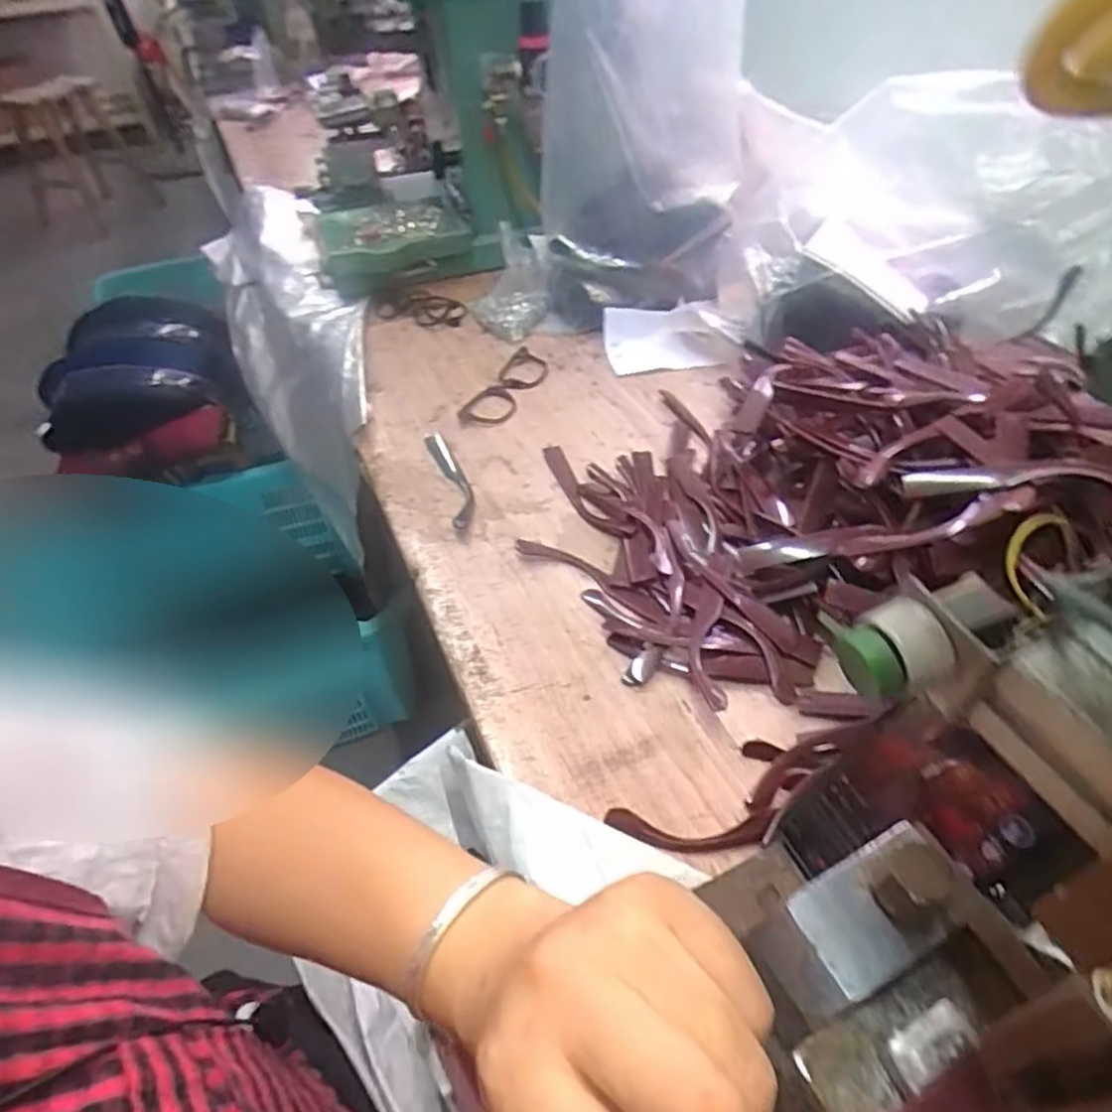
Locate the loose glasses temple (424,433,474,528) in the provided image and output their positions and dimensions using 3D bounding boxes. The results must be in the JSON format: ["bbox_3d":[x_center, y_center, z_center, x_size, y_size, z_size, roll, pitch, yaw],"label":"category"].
[{"bbox_3d":[-0.099,-0.076,0.649,0.025,0.005,0.141,-16,48,-12],"label":"loose glasses temple"}]

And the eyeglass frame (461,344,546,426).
[{"bbox_3d":[-0.053,-0.183,0.744,0.051,0.010,0.142,20,51,20],"label":"eyeglass frame"}]

